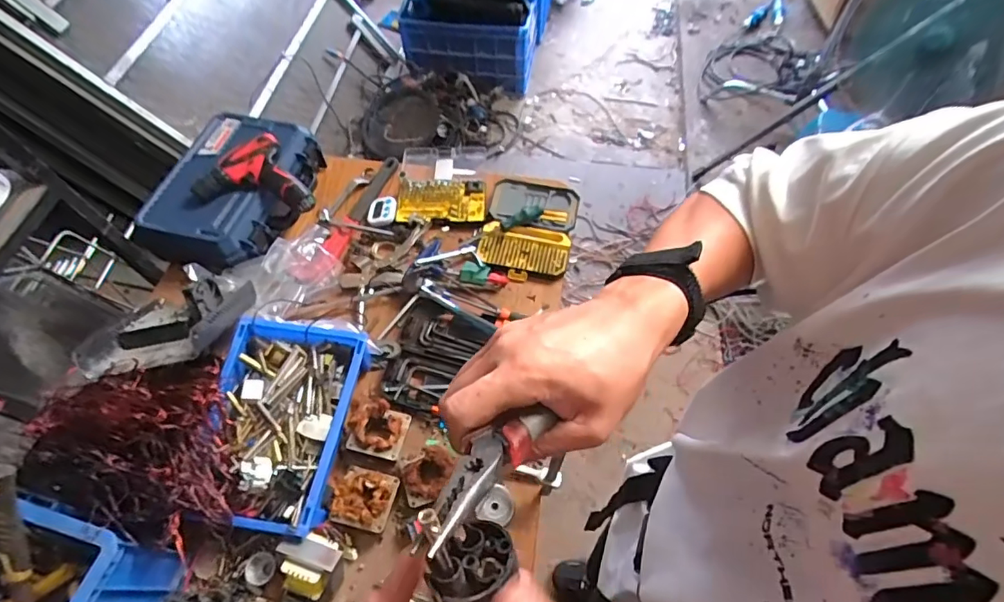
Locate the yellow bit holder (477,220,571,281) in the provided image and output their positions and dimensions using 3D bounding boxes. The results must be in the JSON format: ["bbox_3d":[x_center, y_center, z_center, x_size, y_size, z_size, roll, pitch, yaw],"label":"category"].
[{"bbox_3d":[0.044,-0.103,1.012,0.180,0.025,0.123,9,60,8],"label":"yellow bit holder"}]

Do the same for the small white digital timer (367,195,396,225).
[{"bbox_3d":[-0.258,-0.195,1.057,0.058,0.015,0.066,3,59,4],"label":"small white digital timer"}]

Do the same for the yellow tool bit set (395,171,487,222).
[{"bbox_3d":[-0.132,-0.260,1.089,0.185,0.024,0.188,-1,59,2],"label":"yellow tool bit set"}]

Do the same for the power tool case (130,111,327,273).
[{"bbox_3d":[-0.541,-0.231,1.016,0.305,0.100,0.378,8,60,7],"label":"power tool case"}]

